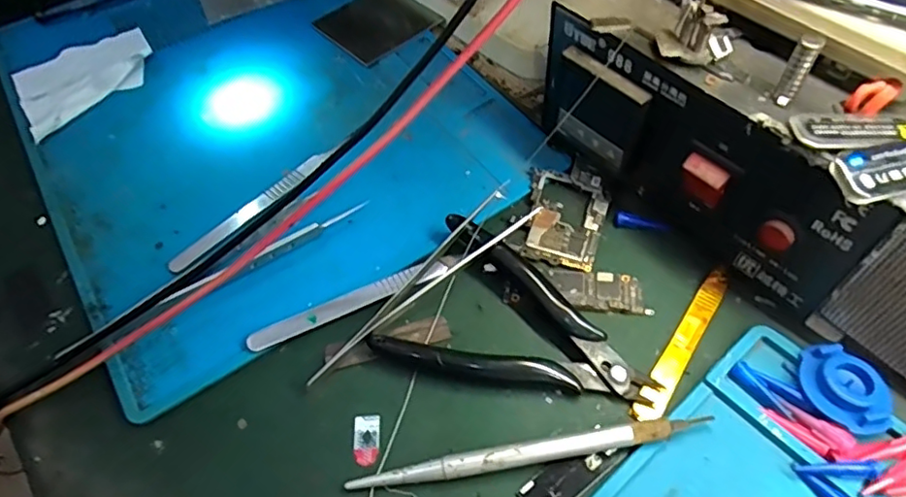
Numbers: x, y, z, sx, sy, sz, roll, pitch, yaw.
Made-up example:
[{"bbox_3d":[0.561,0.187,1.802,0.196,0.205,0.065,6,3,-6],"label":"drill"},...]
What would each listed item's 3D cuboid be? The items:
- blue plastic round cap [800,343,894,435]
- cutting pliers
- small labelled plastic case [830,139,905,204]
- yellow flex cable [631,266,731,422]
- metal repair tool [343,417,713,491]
[{"bbox_3d":[0.155,0.055,0.234,0.026,0.006,0.036,-20,56,-8],"label":"blue plastic round cap"},{"bbox_3d":[0.033,0.032,0.258,0.115,0.021,0.072,20,59,18],"label":"cutting pliers"},{"bbox_3d":[0.149,-0.028,0.193,0.044,0.004,0.020,-17,55,-6],"label":"small labelled plastic case"},{"bbox_3d":[0.102,0.041,0.260,0.011,0.004,0.085,28,62,23],"label":"yellow flex cable"},{"bbox_3d":[0.030,0.080,0.232,0.141,0.009,0.009,-10,55,-1],"label":"metal repair tool"}]

